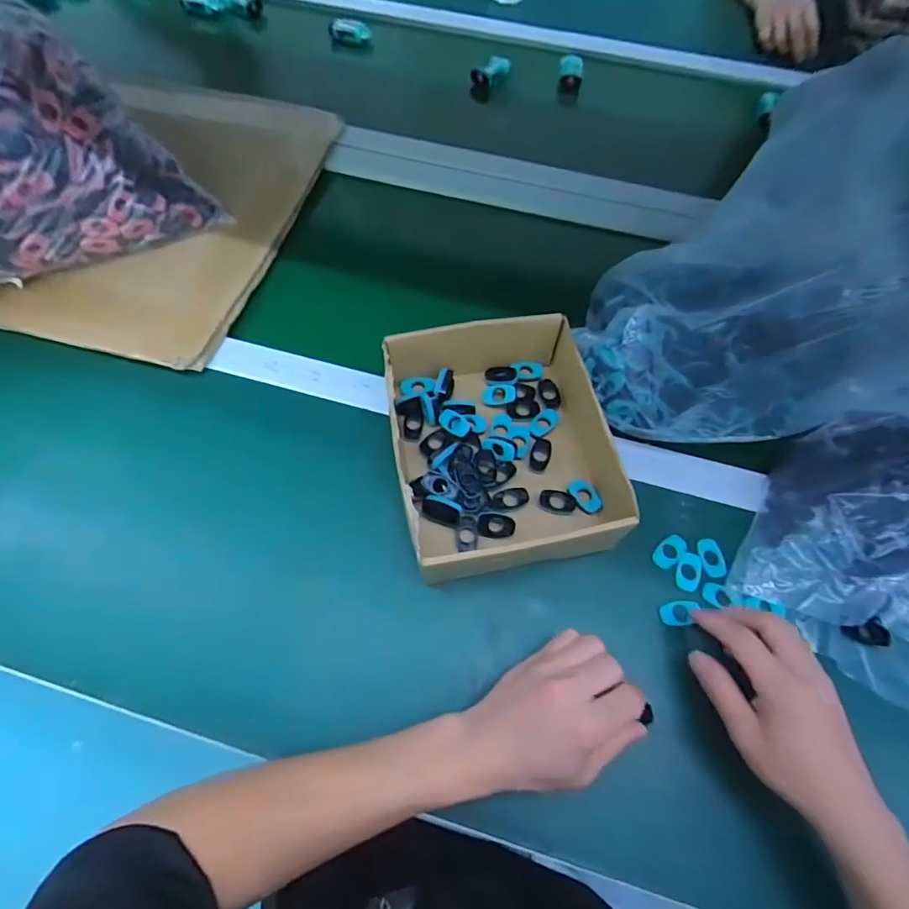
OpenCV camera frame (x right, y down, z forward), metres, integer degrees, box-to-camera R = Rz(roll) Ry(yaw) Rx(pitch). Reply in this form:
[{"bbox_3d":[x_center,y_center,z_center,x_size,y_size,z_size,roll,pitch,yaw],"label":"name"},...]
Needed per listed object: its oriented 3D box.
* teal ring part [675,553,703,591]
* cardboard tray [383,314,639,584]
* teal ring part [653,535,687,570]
[{"bbox_3d":[0.198,0.099,0.418,0.020,0.006,0.031,10,64,4],"label":"teal ring part"},{"bbox_3d":[0.038,-0.011,0.440,0.180,0.071,0.222,-10,64,-6],"label":"cardboard tray"},{"bbox_3d":[0.184,0.083,0.426,0.019,0.006,0.033,41,70,17],"label":"teal ring part"}]

